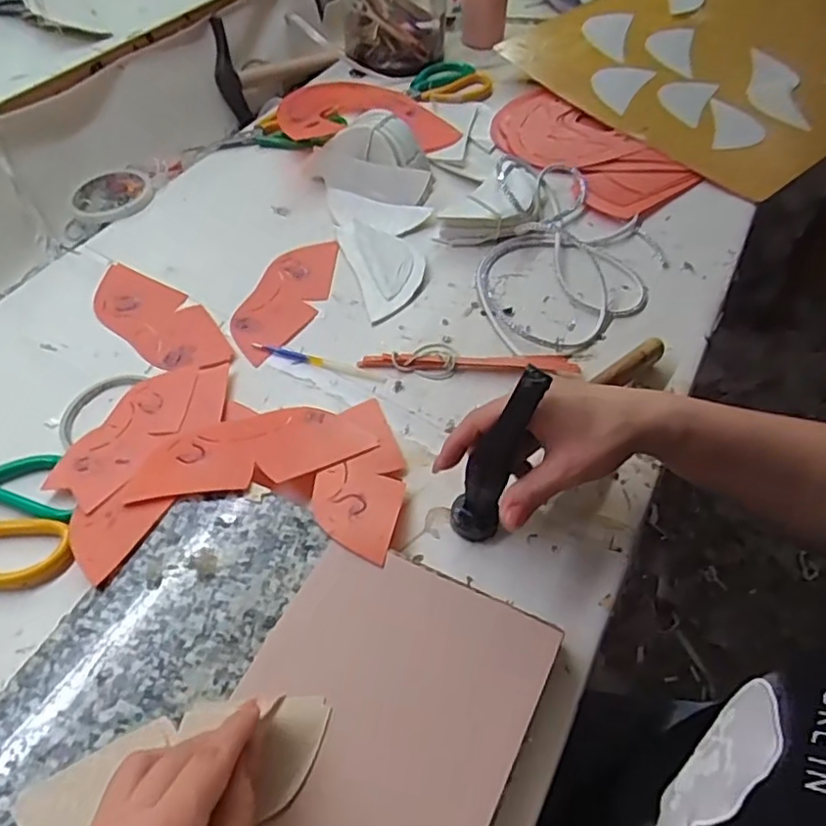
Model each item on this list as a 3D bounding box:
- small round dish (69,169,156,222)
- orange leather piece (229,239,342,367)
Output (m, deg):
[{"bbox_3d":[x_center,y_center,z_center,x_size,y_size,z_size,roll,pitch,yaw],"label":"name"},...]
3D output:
[{"bbox_3d":[-0.328,-0.244,0.724,0.096,0.018,0.088,0,51,-1],"label":"small round dish"},{"bbox_3d":[-0.121,-0.110,0.625,0.068,0.006,0.167,11,51,7],"label":"orange leather piece"}]

